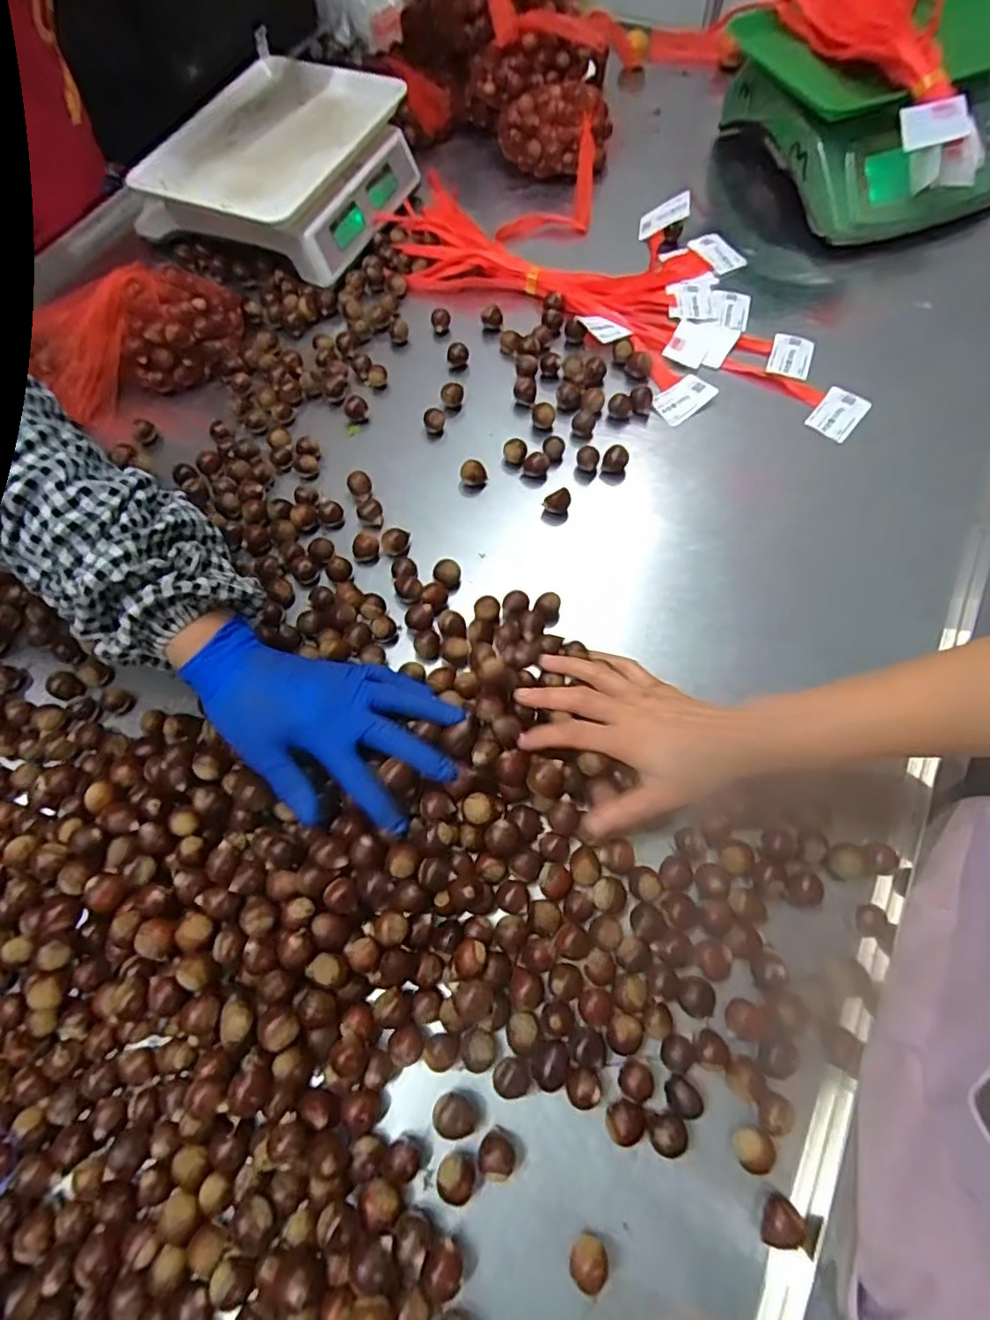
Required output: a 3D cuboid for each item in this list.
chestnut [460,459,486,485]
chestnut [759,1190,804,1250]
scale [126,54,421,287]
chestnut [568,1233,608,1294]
[{"bbox_3d":[-0.021,-0.181,0.577,0.025,0.019,0.018,-9,65,-3],"label":"chestnut"},{"bbox_3d":[0.162,0.321,0.341,0.017,0.022,0.023,35,70,16],"label":"chestnut"},{"bbox_3d":[-0.252,-0.566,0.689,0.253,0.111,0.263,23,69,12],"label":"scale"},{"bbox_3d":[0.053,0.340,0.339,0.021,0.022,0.023,0,65,1],"label":"chestnut"}]

